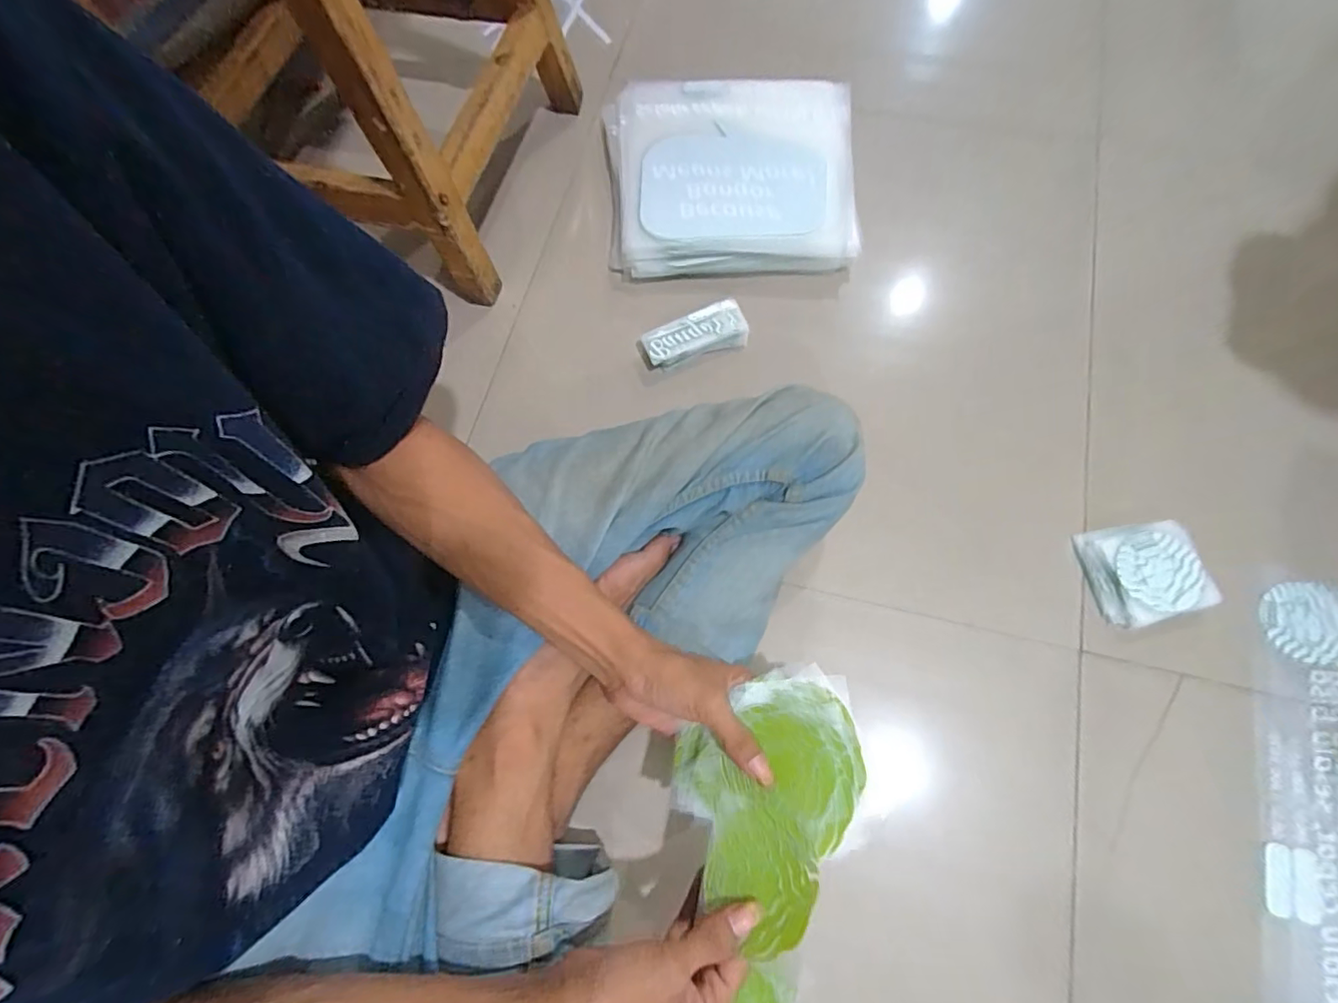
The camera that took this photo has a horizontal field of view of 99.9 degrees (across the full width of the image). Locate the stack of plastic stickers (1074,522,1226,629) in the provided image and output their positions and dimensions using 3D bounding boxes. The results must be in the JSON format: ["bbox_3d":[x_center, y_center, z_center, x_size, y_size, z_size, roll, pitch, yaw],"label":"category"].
[{"bbox_3d":[0.416,0.063,0.494,0.088,0.024,0.083,-9,71,-2],"label":"stack of plastic stickers"}]

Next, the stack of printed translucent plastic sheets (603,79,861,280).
[{"bbox_3d":[0.068,-0.372,0.645,0.275,0.042,0.276,-3,71,0],"label":"stack of printed translucent plastic sheets"}]

